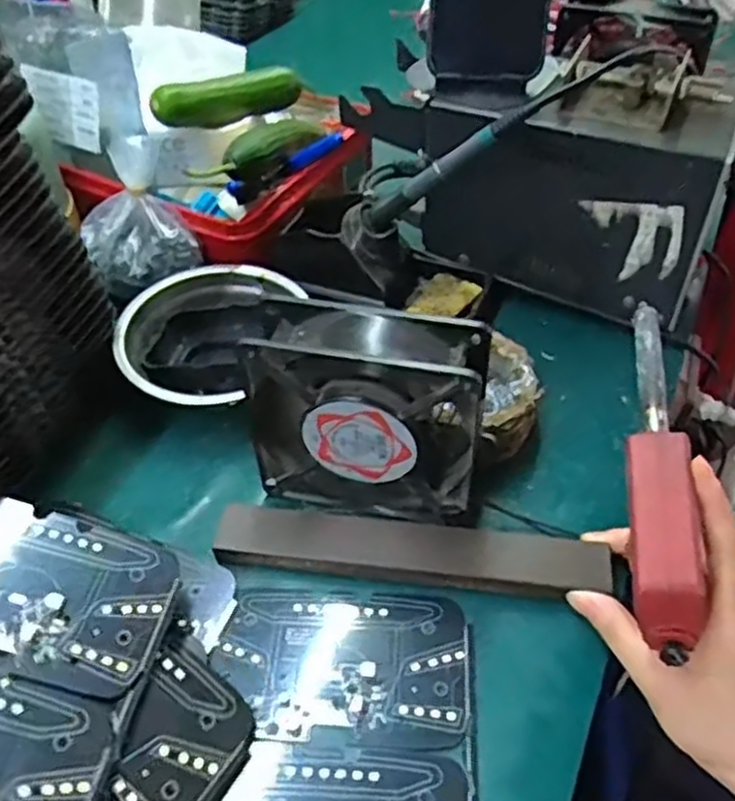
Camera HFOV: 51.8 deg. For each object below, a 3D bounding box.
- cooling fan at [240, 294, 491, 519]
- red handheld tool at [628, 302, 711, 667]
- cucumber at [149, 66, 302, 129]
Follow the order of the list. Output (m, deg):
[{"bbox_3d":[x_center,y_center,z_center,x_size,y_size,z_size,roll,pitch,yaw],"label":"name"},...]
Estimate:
[{"bbox_3d":[0.001,0.008,0.407,0.124,0.113,0.050,8,48,11],"label":"cooling fan"},{"bbox_3d":[0.135,0.025,0.358,0.027,0.034,0.170,5,55,8],"label":"red handheld tool"},{"bbox_3d":[-0.105,-0.228,0.574,0.128,0.036,0.022,-28,51,-36],"label":"cucumber"}]

